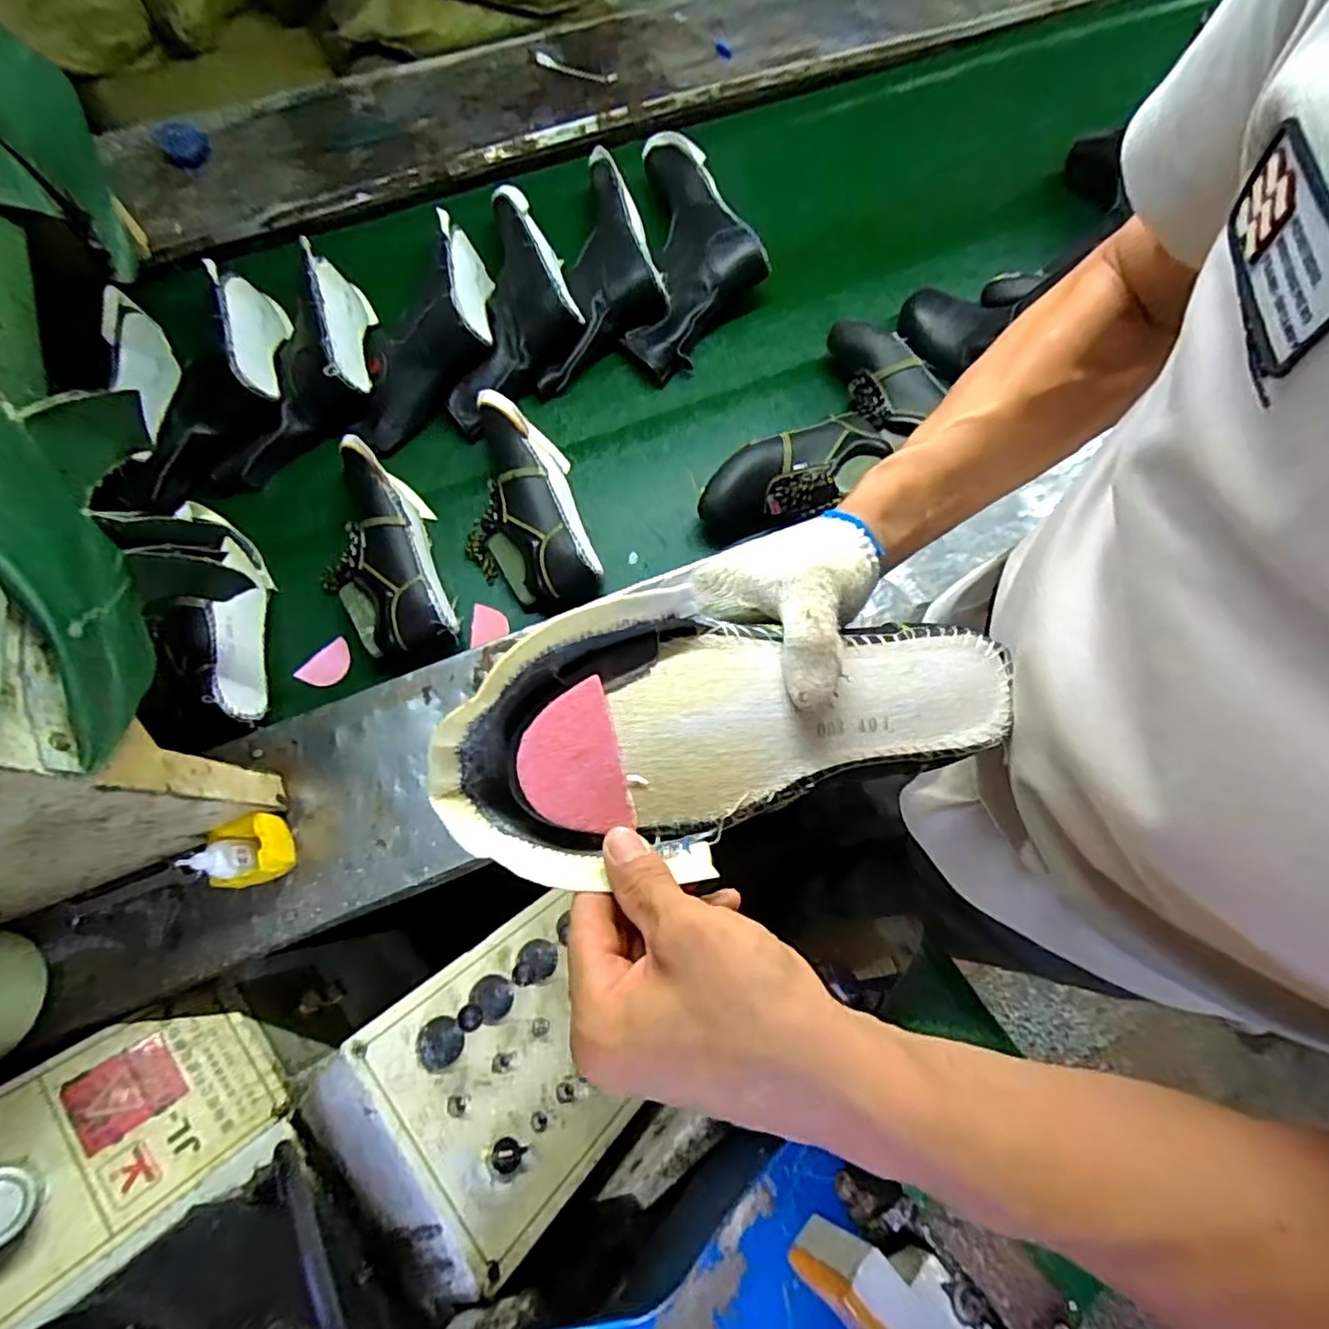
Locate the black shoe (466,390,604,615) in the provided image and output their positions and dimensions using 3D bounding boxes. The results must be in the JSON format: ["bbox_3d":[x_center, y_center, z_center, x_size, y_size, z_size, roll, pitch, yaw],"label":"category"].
[{"bbox_3d":[-0.190,-0.211,0.839,0.148,0.084,0.278,-16,74,-5],"label":"black shoe"}]

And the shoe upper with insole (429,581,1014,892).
[{"bbox_3d":[0.041,0.028,0.311,0.289,0.059,0.114,-8,73,-12],"label":"shoe upper with insole"}]

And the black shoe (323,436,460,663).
[{"bbox_3d":[-0.364,-0.144,0.810,0.145,0.092,0.308,-18,74,-6],"label":"black shoe"}]

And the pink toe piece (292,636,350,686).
[{"bbox_3d":[-0.425,0.003,0.816,0.071,0.010,0.041,-41,99,-14],"label":"pink toe piece"}]

